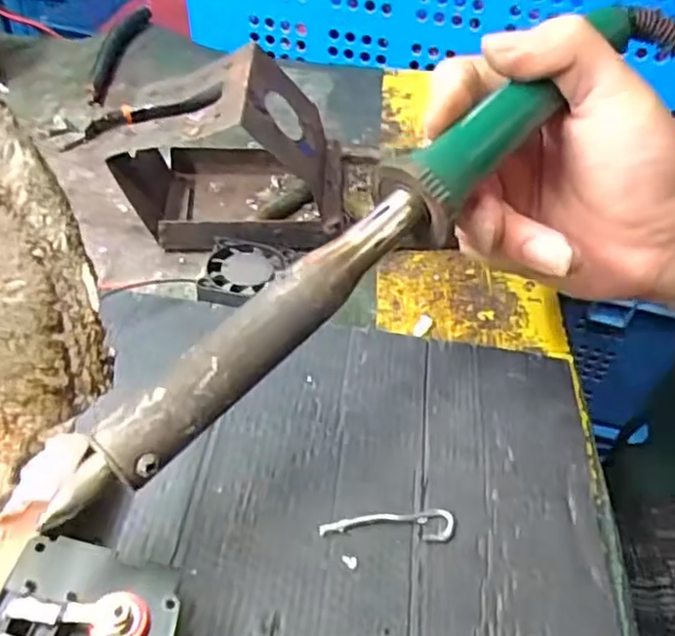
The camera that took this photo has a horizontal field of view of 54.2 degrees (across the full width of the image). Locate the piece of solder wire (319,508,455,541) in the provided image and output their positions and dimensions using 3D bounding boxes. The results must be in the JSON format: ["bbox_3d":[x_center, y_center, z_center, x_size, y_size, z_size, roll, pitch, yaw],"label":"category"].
[{"bbox_3d":[0.018,0.072,0.234,0.047,0.004,0.011,4,45,-2],"label":"piece of solder wire"}]

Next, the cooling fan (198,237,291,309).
[{"bbox_3d":[-0.045,-0.021,0.320,0.036,0.008,0.041,9,45,4],"label":"cooling fan"}]

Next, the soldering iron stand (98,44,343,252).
[{"bbox_3d":[-0.052,-0.084,0.332,0.110,0.080,0.074,5,45,-1],"label":"soldering iron stand"}]

